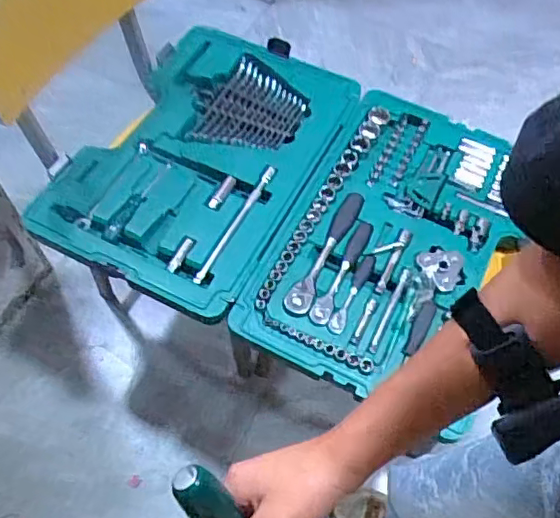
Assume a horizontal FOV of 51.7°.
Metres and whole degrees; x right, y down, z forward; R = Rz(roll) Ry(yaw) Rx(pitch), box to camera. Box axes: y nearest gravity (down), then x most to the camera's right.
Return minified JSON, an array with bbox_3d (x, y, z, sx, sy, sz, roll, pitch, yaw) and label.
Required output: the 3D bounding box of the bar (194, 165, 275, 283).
[{"bbox_3d":[-0.072,-0.060,0.948,0.017,0.016,0.244,27,62,12],"label":"bar"}]

